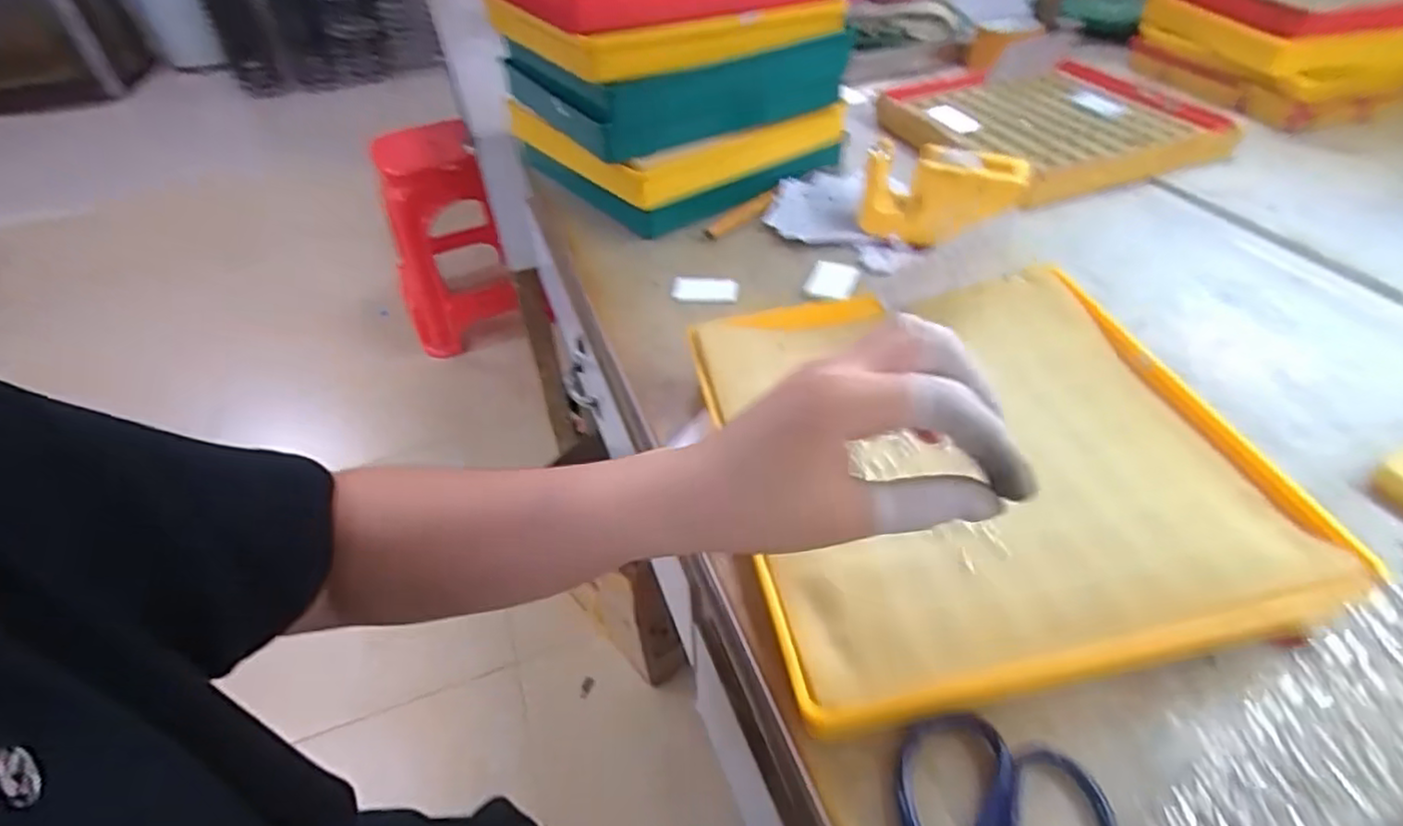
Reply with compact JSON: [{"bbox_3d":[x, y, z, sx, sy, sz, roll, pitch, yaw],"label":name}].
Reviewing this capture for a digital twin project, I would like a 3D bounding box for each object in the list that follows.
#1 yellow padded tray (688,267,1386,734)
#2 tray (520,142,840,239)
[{"bbox_3d":[0.153,0.024,0.389,0.269,0.059,0.265,-9,43,-4],"label":"yellow padded tray"},{"bbox_3d":[-0.027,-0.293,0.738,0.263,0.029,0.262,-28,48,-25],"label":"tray"}]

